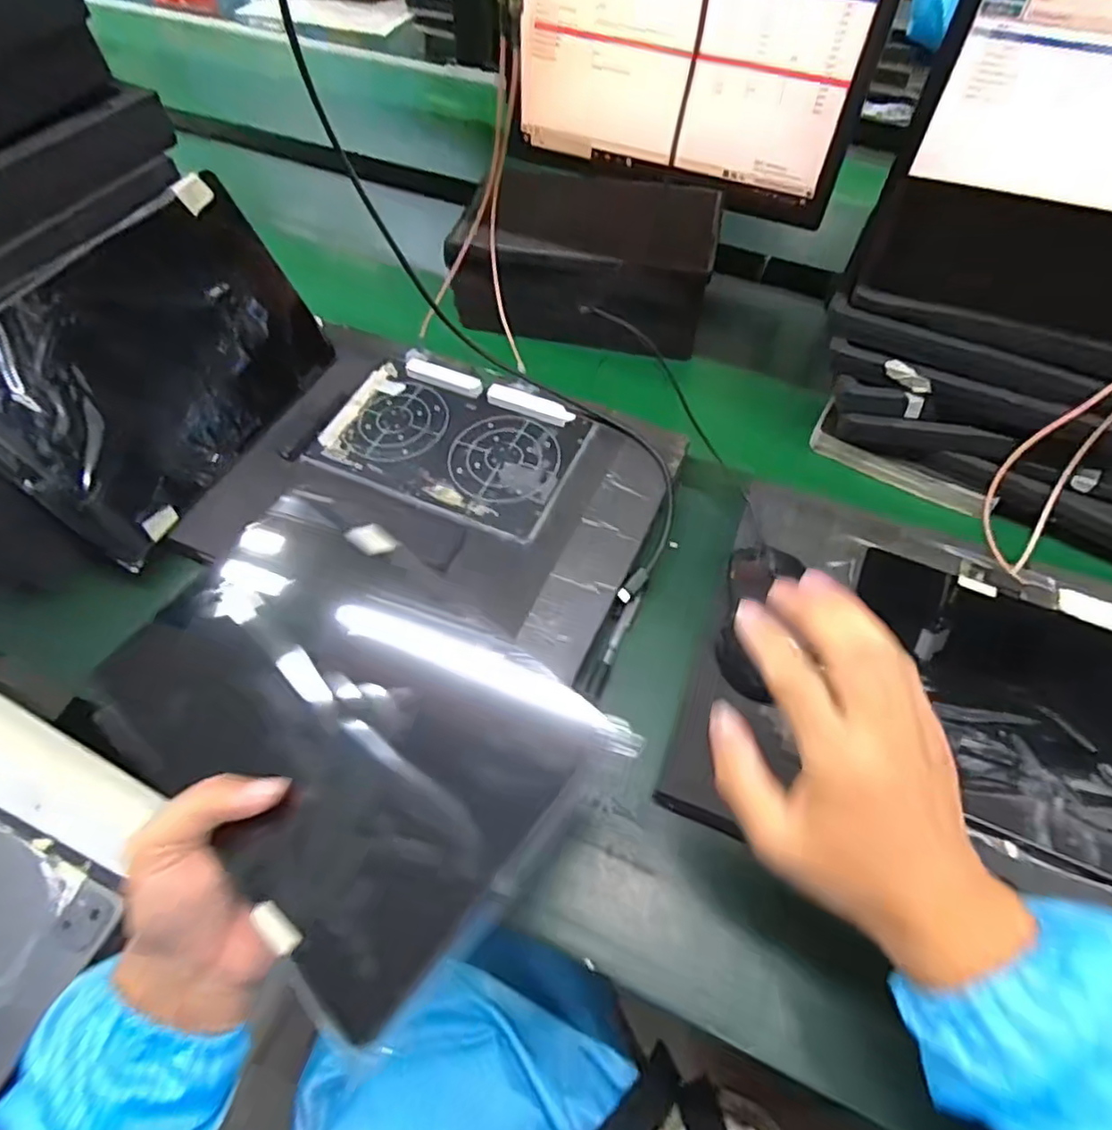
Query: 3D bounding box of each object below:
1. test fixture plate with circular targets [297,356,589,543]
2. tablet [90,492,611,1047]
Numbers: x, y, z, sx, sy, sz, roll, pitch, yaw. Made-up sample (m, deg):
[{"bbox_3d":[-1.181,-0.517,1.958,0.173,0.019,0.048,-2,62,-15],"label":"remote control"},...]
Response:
[{"bbox_3d":[-0.088,-0.106,0.545,0.207,0.015,0.138,20,58,12],"label":"test fixture plate with circular targets"},{"bbox_3d":[-0.102,0.080,0.326,0.209,0.007,0.163,34,70,25],"label":"tablet"}]

